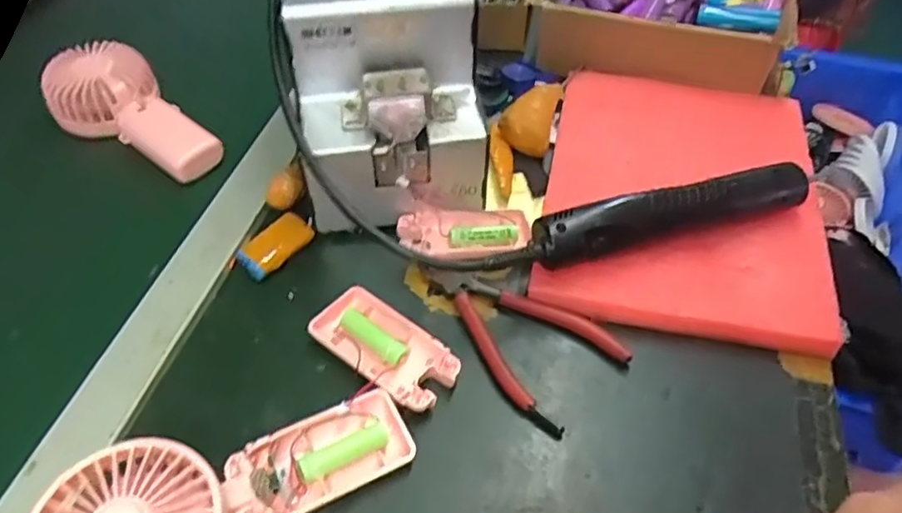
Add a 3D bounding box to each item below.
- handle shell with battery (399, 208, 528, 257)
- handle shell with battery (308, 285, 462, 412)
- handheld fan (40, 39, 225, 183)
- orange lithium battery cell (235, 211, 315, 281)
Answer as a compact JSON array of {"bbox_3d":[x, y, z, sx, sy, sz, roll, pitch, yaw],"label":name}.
[{"bbox_3d":[0.010,-0.016,0.457,0.092,0.011,0.048,-5,48,-6],"label":"handle shell with battery"},{"bbox_3d":[-0.041,0.059,0.402,0.095,0.017,0.047,29,54,23],"label":"handle shell with battery"},{"bbox_3d":[-0.269,-0.120,0.528,0.085,0.052,0.160,-33,57,-27],"label":"handheld fan"},{"bbox_3d":[-0.124,-0.008,0.456,0.026,0.026,0.053,32,54,24],"label":"orange lithium battery cell"}]

